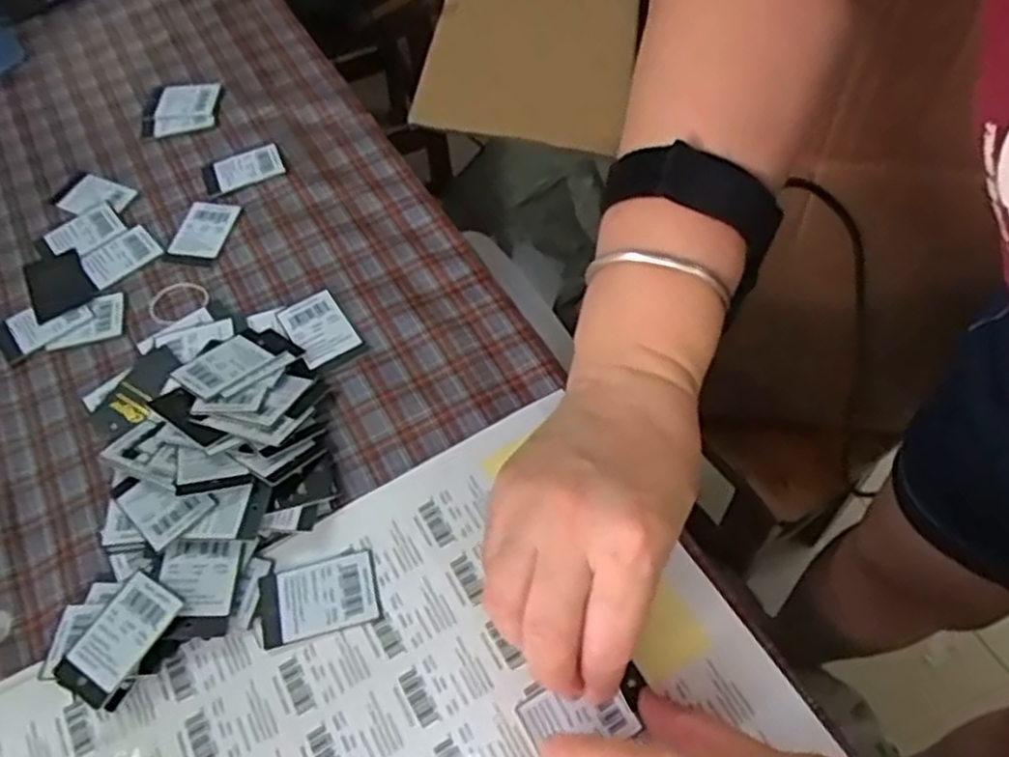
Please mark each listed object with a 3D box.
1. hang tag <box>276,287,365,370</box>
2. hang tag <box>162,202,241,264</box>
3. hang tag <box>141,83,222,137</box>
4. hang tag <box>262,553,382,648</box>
[{"bbox_3d":[-0.097,-0.027,0.406,0.030,0.005,0.041,-31,60,-16],"label":"hang tag"},{"bbox_3d":[-0.178,-0.086,0.453,0.033,0.004,0.044,12,61,9],"label":"hang tag"},{"bbox_3d":[-0.214,-0.179,0.510,0.048,0.006,0.046,-4,57,1],"label":"hang tag"},{"bbox_3d":[-0.079,0.092,0.326,0.049,0.004,0.031,-14,57,-6],"label":"hang tag"}]

